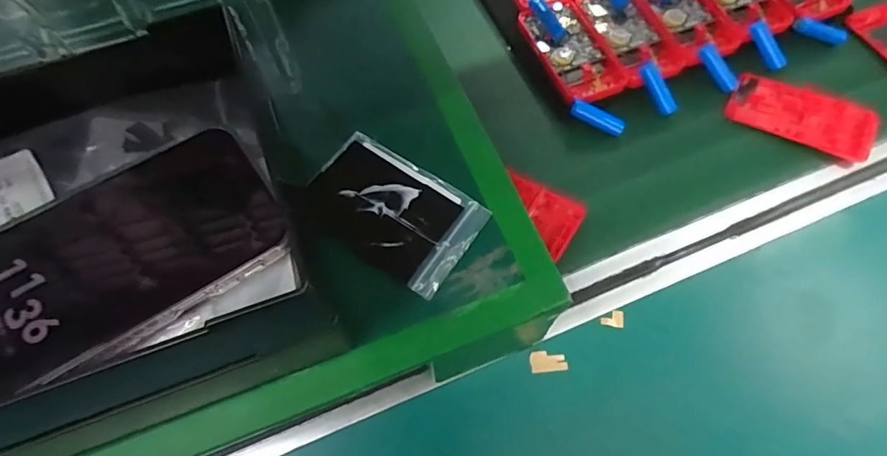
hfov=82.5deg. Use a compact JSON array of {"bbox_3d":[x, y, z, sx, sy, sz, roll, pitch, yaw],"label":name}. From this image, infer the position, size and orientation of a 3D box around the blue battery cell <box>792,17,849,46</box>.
[{"bbox_3d":[0.380,-0.197,0.509,0.058,0.013,0.012,14,71,-8],"label":"blue battery cell"}]

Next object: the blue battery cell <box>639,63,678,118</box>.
[{"bbox_3d":[0.203,-0.130,0.478,0.015,0.014,0.057,-41,106,-13],"label":"blue battery cell"}]

